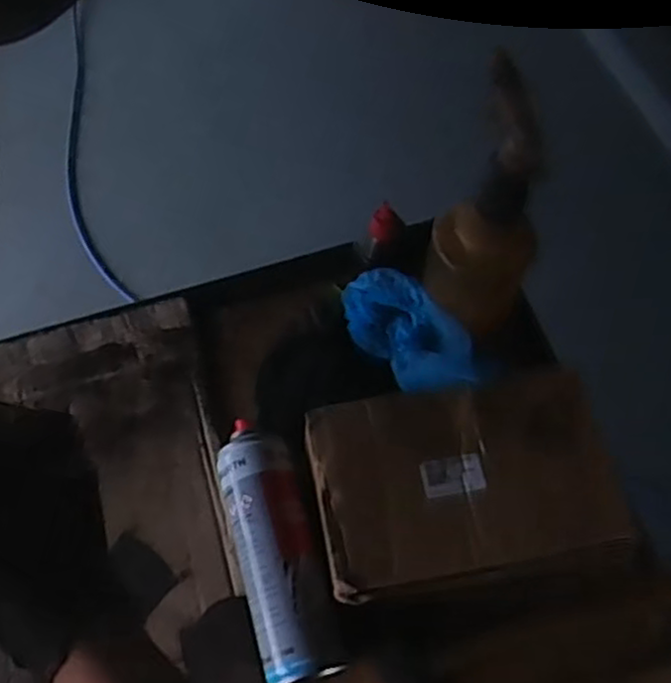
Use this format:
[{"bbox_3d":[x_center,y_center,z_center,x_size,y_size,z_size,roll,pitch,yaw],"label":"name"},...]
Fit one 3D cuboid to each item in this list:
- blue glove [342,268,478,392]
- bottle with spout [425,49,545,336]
[{"bbox_3d":[0.063,-0.007,0.663,0.067,0.060,0.165,-36,54,-16],"label":"blue glove"},{"bbox_3d":[0.121,-0.097,0.565,0.086,0.204,0.077,35,69,16],"label":"bottle with spout"}]

